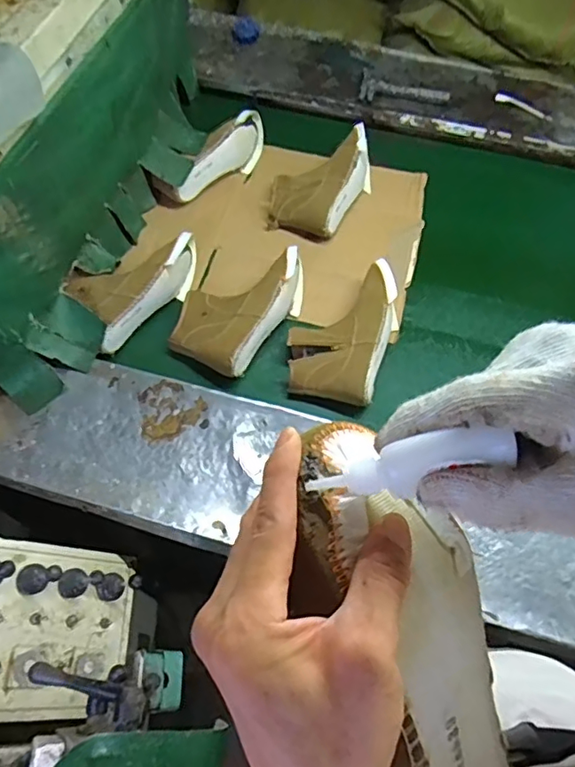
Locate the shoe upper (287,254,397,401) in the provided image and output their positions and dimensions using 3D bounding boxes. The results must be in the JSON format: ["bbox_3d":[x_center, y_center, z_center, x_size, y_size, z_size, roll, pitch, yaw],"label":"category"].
[{"bbox_3d":[0.099,-0.097,0.970,0.167,0.077,0.261,20,62,11],"label":"shoe upper"}]

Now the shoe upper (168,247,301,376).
[{"bbox_3d":[-0.087,-0.147,0.992,0.164,0.085,0.269,28,64,15],"label":"shoe upper"}]

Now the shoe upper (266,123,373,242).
[{"bbox_3d":[0.067,-0.424,1.143,0.168,0.097,0.255,28,64,15],"label":"shoe upper"}]

